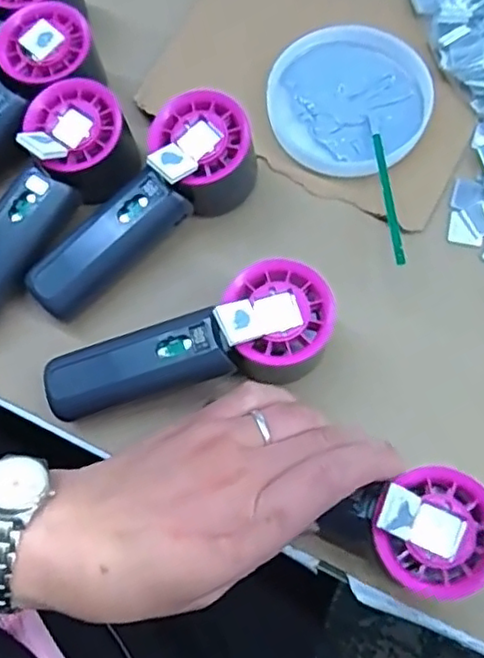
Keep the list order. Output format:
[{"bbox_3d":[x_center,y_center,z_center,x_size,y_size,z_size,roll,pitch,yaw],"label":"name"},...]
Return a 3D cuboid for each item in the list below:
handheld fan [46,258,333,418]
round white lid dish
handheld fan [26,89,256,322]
[{"bbox_3d":[-0.028,0.014,0.345,0.152,0.060,0.053,-21,72,-4],"label":"handheld fan"},{"bbox_3d":[0.067,-0.145,0.413,0.097,0.019,0.101,-1,71,2],"label":"round white lid dish"},{"bbox_3d":[-0.057,-0.068,0.383,0.153,0.064,0.055,-43,76,1],"label":"handheld fan"}]

